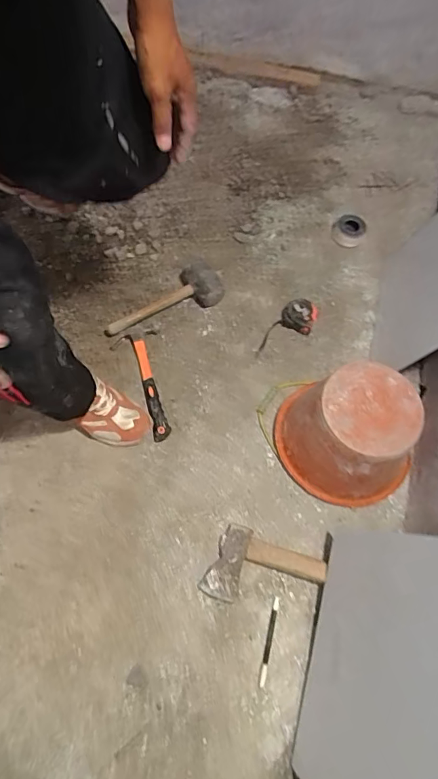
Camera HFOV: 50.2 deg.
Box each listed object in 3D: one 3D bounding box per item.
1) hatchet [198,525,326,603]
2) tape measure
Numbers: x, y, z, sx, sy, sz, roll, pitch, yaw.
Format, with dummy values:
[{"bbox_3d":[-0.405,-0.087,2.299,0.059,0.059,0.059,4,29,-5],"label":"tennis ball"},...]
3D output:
[{"bbox_3d":[0.082,0.356,0.887,0.200,0.029,0.137,23,66,8],"label":"hatchet"},{"bbox_3d":[0.170,-0.145,1.136,0.091,0.044,0.198,32,67,12],"label":"tape measure"}]

